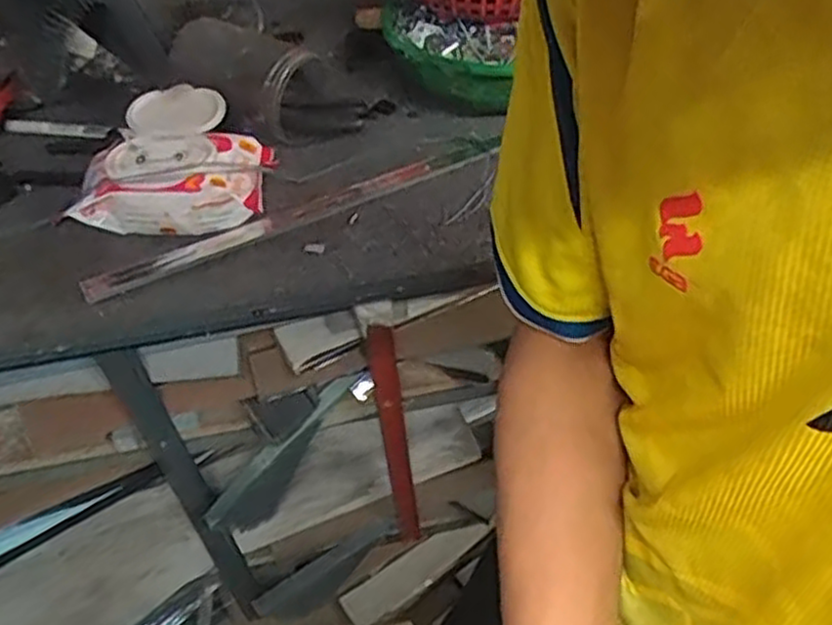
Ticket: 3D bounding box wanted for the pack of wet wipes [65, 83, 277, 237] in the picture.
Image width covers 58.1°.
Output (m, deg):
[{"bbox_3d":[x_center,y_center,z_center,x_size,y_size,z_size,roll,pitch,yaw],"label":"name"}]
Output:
[{"bbox_3d":[-0.221,-0.143,0.703,0.161,0.057,0.148,1,46,3],"label":"pack of wet wipes"}]

